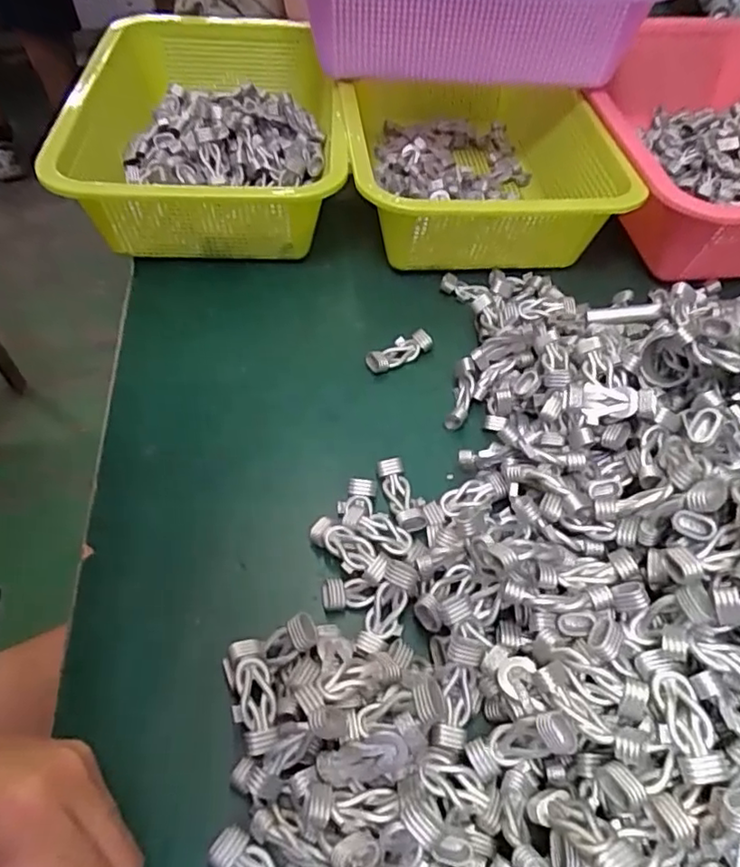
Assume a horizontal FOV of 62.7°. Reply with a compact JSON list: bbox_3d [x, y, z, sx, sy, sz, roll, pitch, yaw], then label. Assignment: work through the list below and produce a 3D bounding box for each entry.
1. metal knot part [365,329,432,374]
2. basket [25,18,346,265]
[{"bbox_3d":[0.017,-0.054,0.390,0.044,0.015,0.016,-25,57,-18],"label":"metal knot part"},{"bbox_3d":[-0.112,-0.223,0.472,0.183,0.099,0.253,-1,53,-1],"label":"basket"}]

